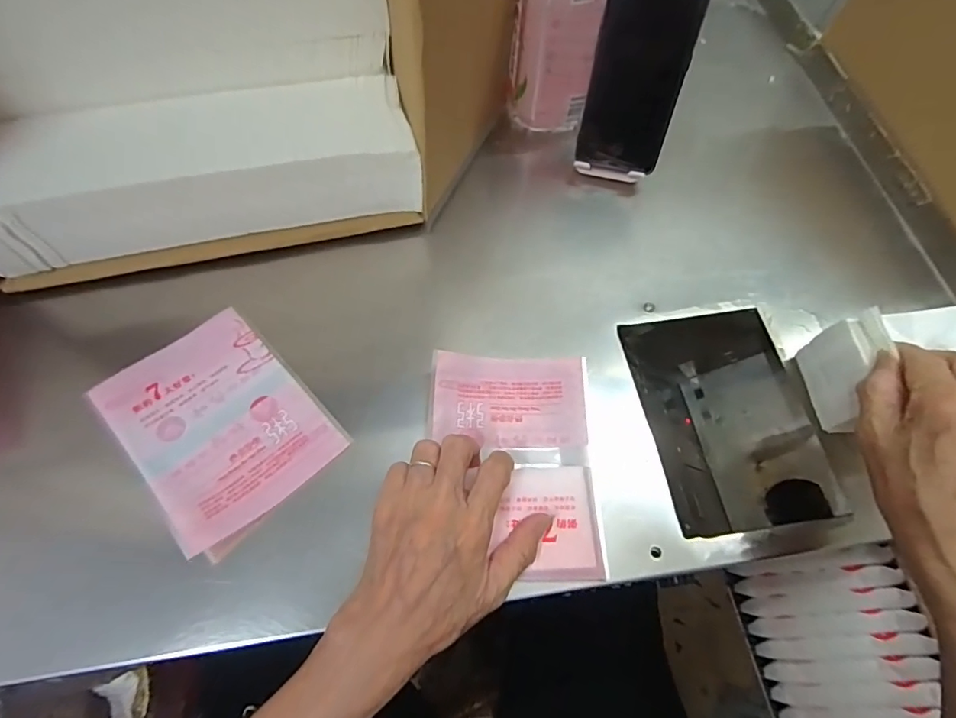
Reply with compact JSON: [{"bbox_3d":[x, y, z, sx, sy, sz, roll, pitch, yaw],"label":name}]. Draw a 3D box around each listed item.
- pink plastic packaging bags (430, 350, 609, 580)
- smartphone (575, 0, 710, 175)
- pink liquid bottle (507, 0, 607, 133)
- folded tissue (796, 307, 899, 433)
[{"bbox_3d":[0.026,0.071,0.364,0.117,0.021,0.158,1,64,-1],"label":"pink plastic packaging bags"},{"bbox_3d":[0.137,-0.243,0.433,0.076,0.162,0.007,13,43,8],"label":"smartphone"},{"bbox_3d":[0.070,-0.305,0.451,0.070,0.191,0.066,-4,64,-4],"label":"pink liquid bottle"},{"bbox_3d":[0.261,0.010,0.356,0.011,0.076,0.068,-4,64,-4],"label":"folded tissue"}]

